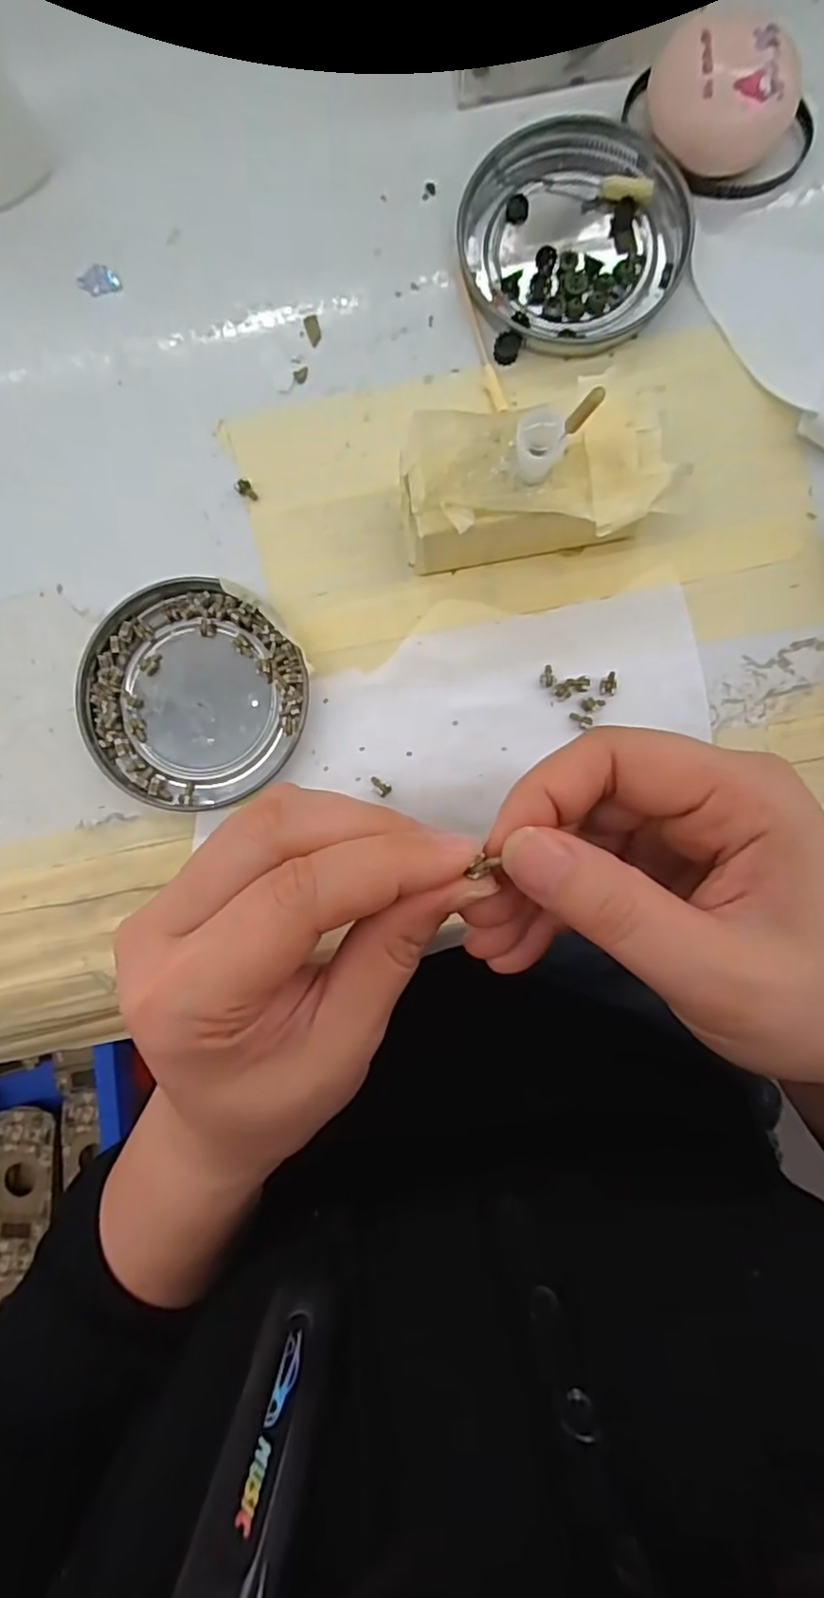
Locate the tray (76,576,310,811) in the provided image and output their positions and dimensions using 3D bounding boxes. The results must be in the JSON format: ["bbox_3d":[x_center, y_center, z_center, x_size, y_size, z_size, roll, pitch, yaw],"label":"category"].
[{"bbox_3d":[-0.077,-0.036,0.231,0.076,0.010,0.078,0,88,3],"label":"tray"}]

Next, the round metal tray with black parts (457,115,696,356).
[{"bbox_3d":[0.056,-0.200,0.232,0.076,0.008,0.080,0,88,3],"label":"round metal tray with black parts"}]

